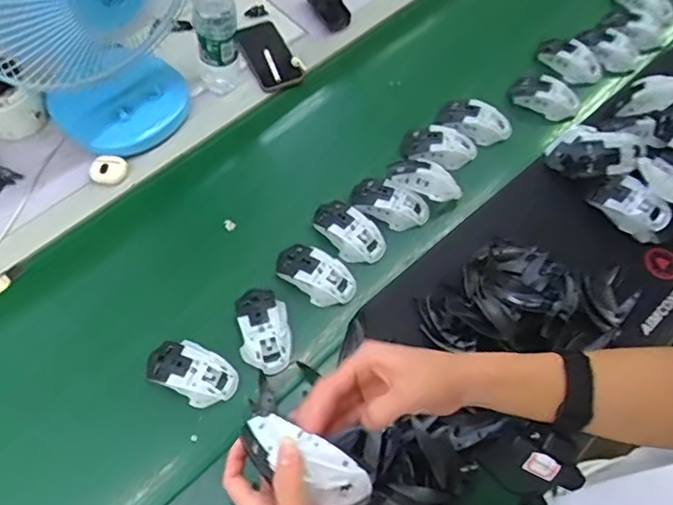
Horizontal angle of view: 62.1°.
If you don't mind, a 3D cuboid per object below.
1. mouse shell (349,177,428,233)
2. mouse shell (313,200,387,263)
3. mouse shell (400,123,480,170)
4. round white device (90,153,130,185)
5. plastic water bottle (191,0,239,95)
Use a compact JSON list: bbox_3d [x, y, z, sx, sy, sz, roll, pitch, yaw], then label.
[{"bbox_3d":[0.079,-0.073,0.844,0.119,0.044,0.059,24,64,12],"label":"mouse shell"},{"bbox_3d":[0.016,-0.033,0.816,0.066,0.035,0.114,-40,69,-20],"label":"mouse shell"},{"bbox_3d":[0.166,-0.169,0.907,0.122,0.040,0.070,13,62,6],"label":"mouse shell"},{"bbox_3d":[-0.349,-0.129,0.859,0.053,0.016,0.054,0,62,0],"label":"round white device"},{"bbox_3d":[-0.186,-0.345,0.860,0.065,0.242,0.052,-15,63,-8],"label":"plastic water bottle"}]

